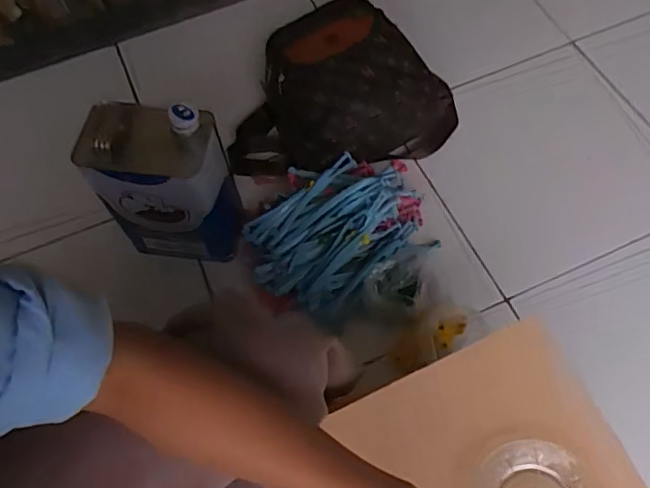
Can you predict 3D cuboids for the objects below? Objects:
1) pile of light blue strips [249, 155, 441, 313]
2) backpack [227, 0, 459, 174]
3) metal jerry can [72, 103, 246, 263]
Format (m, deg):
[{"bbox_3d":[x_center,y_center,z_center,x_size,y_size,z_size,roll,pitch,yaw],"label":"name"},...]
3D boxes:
[{"bbox_3d":[0.021,-0.035,0.868,0.288,0.124,0.214,-27,65,-11],"label":"pile of light blue strips"},{"bbox_3d":[0.016,-0.262,0.965,0.390,0.156,0.266,-14,63,-5],"label":"backpack"},{"bbox_3d":[-0.220,-0.081,0.814,0.166,0.240,0.102,4,63,5],"label":"metal jerry can"}]

